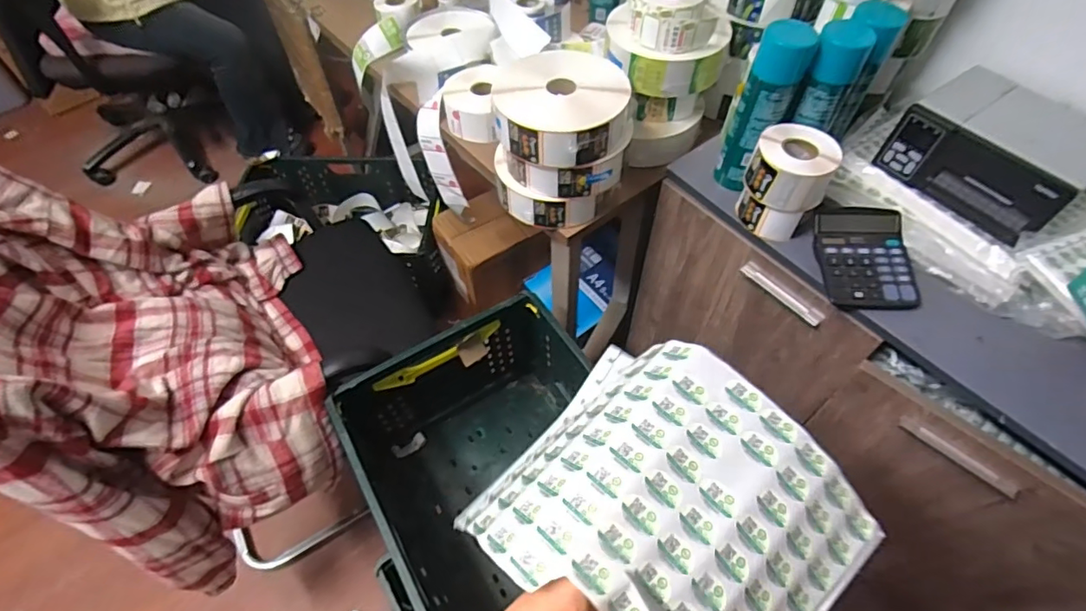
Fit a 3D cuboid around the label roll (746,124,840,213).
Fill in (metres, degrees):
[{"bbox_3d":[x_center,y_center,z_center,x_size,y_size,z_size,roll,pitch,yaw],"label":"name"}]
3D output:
[{"bbox_3d":[0.333,-0.183,0.719,0.105,0.073,0.092,24,59,17],"label":"label roll"}]

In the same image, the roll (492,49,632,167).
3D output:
[{"bbox_3d":[0.028,-0.284,0.772,0.183,0.070,0.170,0,55,1],"label":"roll"}]

